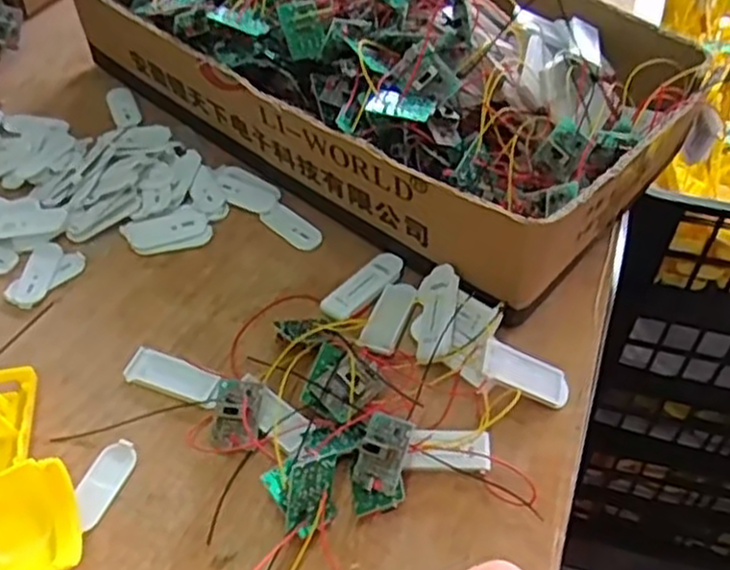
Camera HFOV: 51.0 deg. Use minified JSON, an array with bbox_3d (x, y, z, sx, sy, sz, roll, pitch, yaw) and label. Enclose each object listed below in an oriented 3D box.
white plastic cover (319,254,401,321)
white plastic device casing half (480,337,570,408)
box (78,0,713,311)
[{"bbox_3d":[-0.002,0.000,0.456,0.022,0.012,0.054,36,58,26],"label":"white plastic cover"},{"bbox_3d":[0.085,0.047,0.400,0.052,0.005,0.021,22,67,-16],"label":"white plastic device casing half"},{"bbox_3d":[0.000,-0.165,0.537,0.425,0.100,0.232,36,59,27],"label":"box"}]

